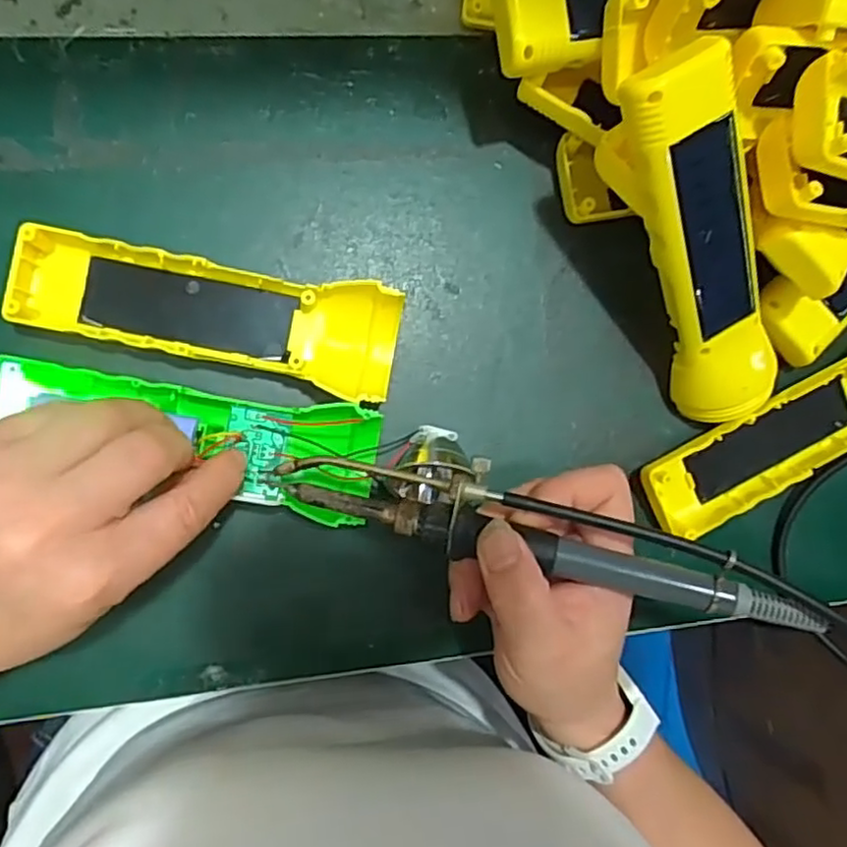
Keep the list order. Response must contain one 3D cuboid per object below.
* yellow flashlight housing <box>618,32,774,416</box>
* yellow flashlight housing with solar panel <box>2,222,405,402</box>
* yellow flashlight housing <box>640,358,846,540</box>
[{"bbox_3d":[0.122,-0.071,0.288,0.041,0.024,0.162,-31,124,-6],"label":"yellow flashlight housing"},{"bbox_3d":[-0.093,-0.048,0.298,0.163,0.026,0.047,10,90,-10],"label":"yellow flashlight housing with solar panel"},{"bbox_3d":[0.185,0.005,0.337,0.160,0.024,0.046,-29,96,-8],"label":"yellow flashlight housing"}]

